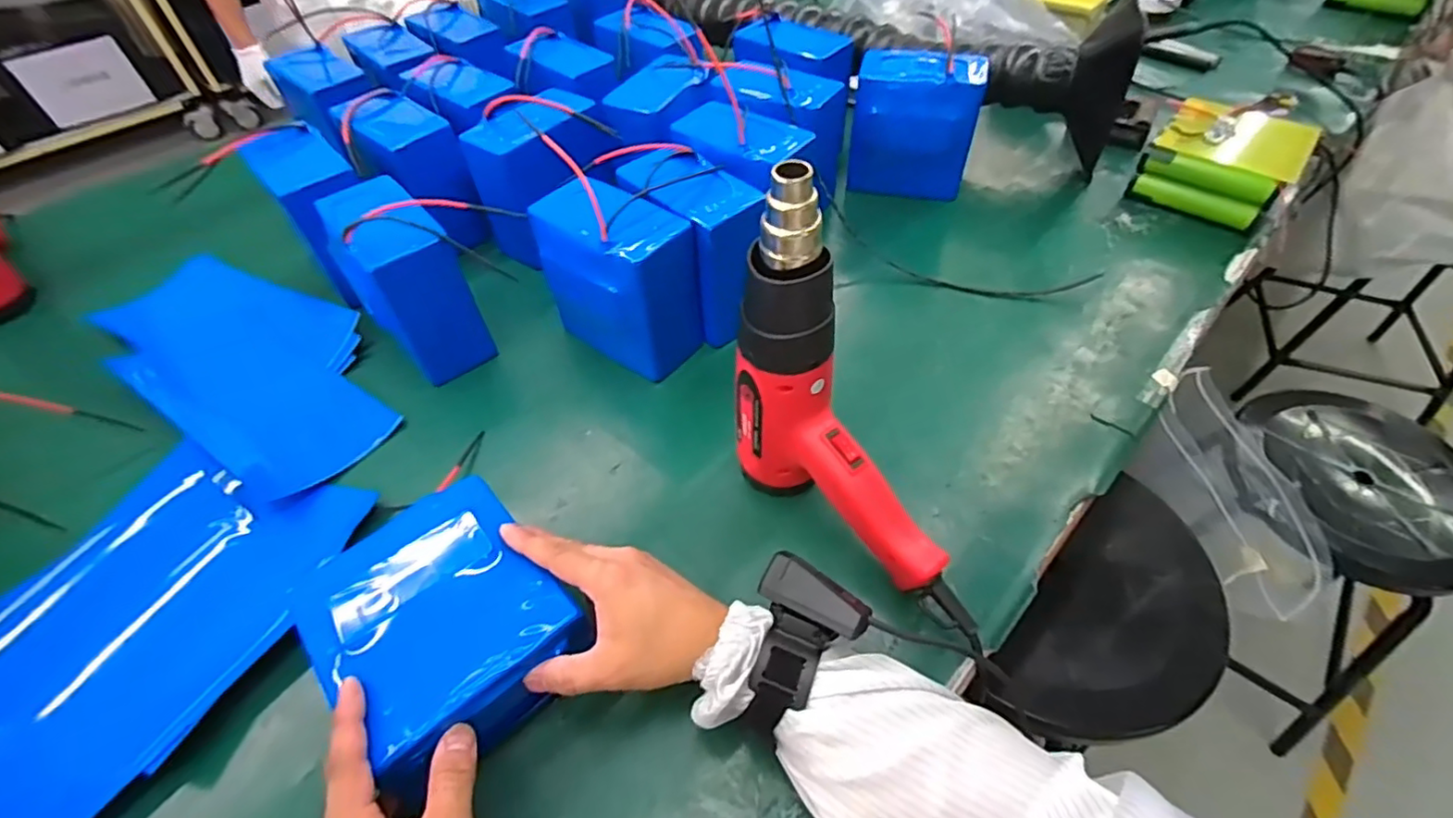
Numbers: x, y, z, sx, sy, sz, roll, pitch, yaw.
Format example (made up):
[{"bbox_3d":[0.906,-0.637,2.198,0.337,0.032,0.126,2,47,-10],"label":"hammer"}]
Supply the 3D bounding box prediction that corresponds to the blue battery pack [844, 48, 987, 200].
[{"bbox_3d":[0.223,-0.344,0.750,0.140,0.144,0.076,7,51,7],"label":"blue battery pack"}]

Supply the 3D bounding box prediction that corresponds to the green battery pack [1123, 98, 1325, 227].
[{"bbox_3d":[0.581,-0.289,0.731,0.145,0.081,0.130,37,60,27],"label":"green battery pack"}]

